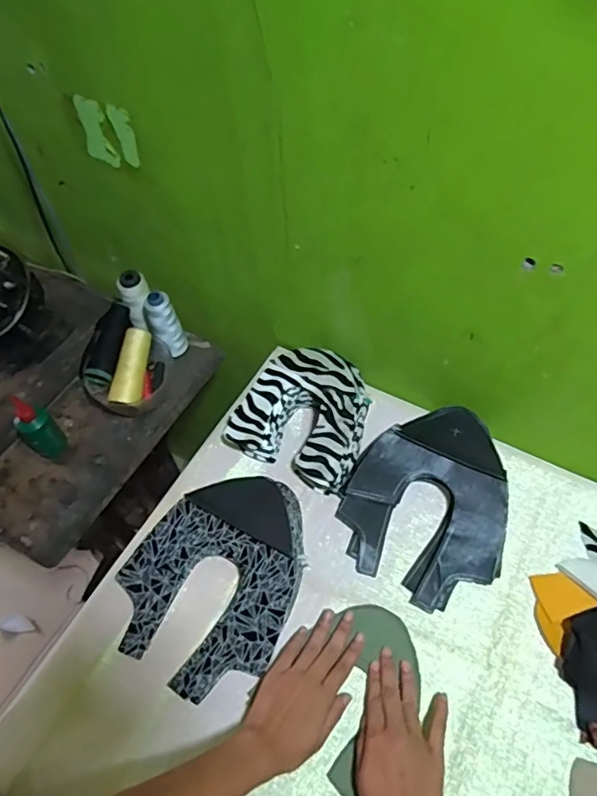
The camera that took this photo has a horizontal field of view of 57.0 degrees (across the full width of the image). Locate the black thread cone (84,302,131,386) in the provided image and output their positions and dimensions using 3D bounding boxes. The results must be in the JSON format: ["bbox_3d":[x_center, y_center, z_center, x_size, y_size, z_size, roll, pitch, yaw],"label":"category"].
[{"bbox_3d":[-0.267,-0.077,0.778,0.047,0.035,0.122,9,73,10],"label":"black thread cone"}]

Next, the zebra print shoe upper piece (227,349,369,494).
[{"bbox_3d":[0.012,0.022,0.733,0.172,0.084,0.159,22,60,18],"label":"zebra print shoe upper piece"}]

